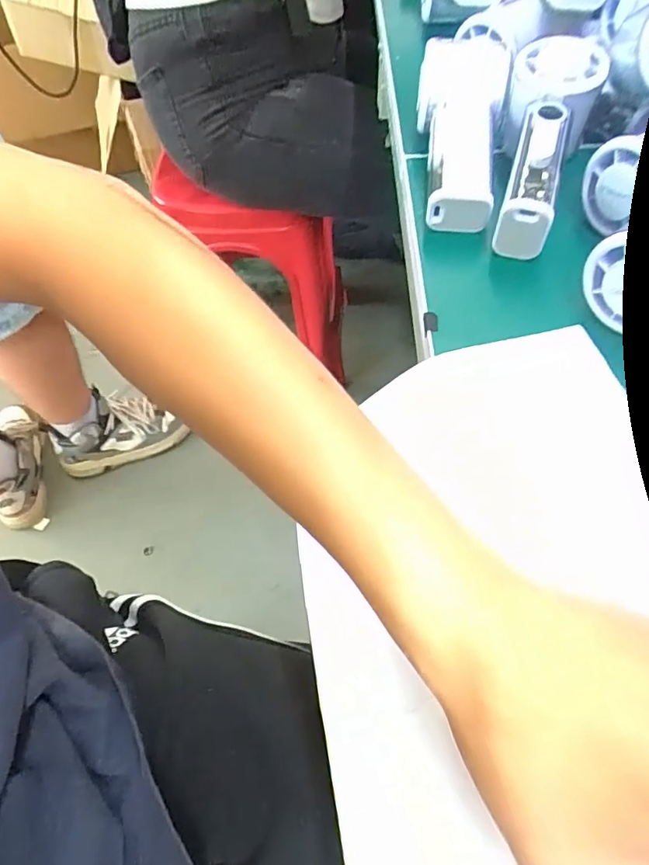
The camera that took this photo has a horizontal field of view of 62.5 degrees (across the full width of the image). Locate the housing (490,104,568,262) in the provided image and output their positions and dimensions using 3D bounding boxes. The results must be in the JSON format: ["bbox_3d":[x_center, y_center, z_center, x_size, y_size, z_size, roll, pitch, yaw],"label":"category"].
[{"bbox_3d":[0.128,-0.160,0.327,0.029,0.035,0.102,13,73,11],"label":"housing"}]

